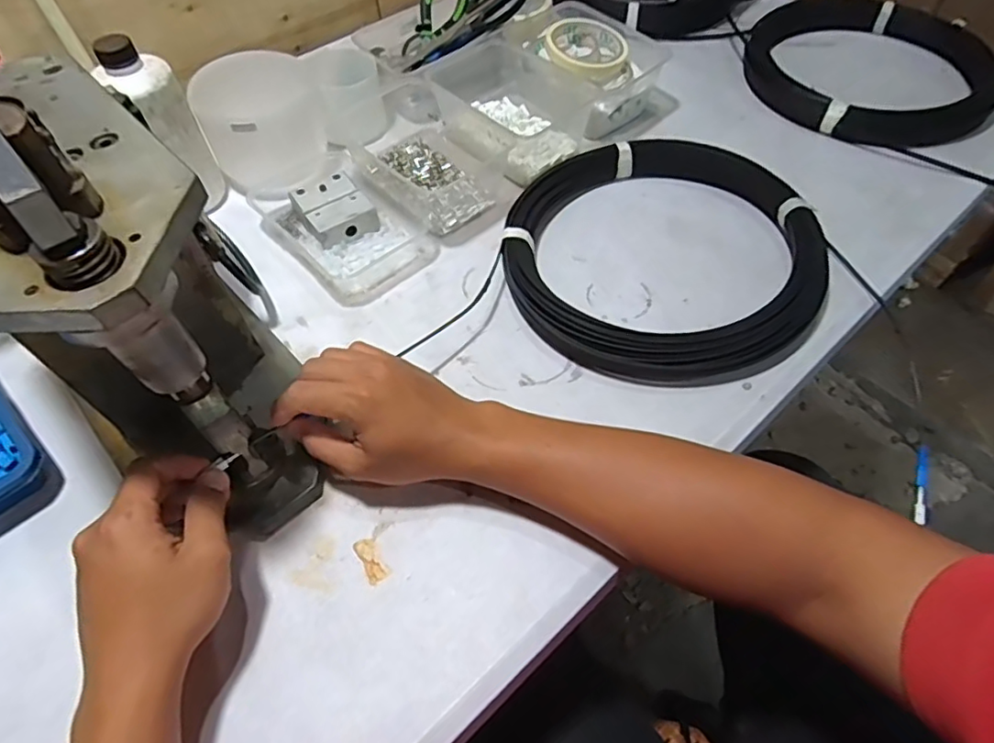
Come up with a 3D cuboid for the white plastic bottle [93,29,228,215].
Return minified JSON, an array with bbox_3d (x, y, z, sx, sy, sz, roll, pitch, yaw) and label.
[{"bbox_3d":[-0.316,-0.233,0.562,0.053,0.162,0.064,20,57,15],"label":"white plastic bottle"}]

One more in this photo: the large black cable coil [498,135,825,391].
[{"bbox_3d":[0.152,-0.112,0.535,0.277,0.051,0.272,0,57,0],"label":"large black cable coil"}]

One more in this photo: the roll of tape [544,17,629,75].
[{"bbox_3d":[0.103,-0.377,0.666,0.094,0.023,0.094,0,57,0],"label":"roll of tape"}]

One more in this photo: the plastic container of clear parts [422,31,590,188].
[{"bbox_3d":[0.010,-0.298,0.659,0.134,0.066,0.183,-33,60,-20],"label":"plastic container of clear parts"}]

